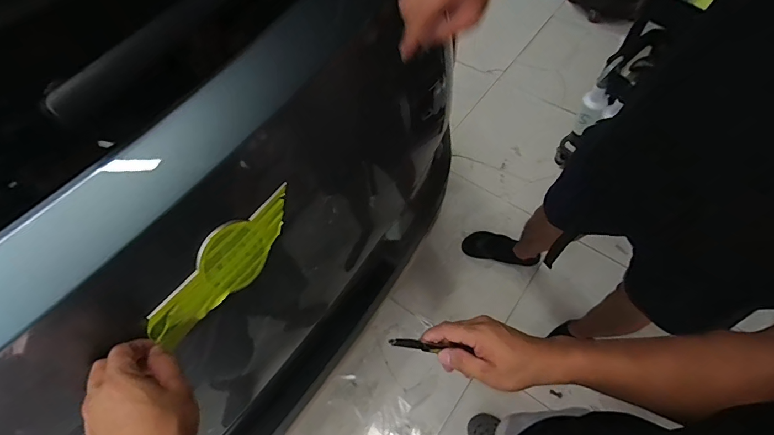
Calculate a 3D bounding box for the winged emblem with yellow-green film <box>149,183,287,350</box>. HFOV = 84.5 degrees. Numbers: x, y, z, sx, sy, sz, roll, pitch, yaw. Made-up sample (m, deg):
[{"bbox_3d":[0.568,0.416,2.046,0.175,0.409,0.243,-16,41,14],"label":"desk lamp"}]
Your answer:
[{"bbox_3d":[-0.168,0.050,0.448,0.010,0.077,0.180,21,53,36],"label":"winged emblem with yellow-green film"}]

